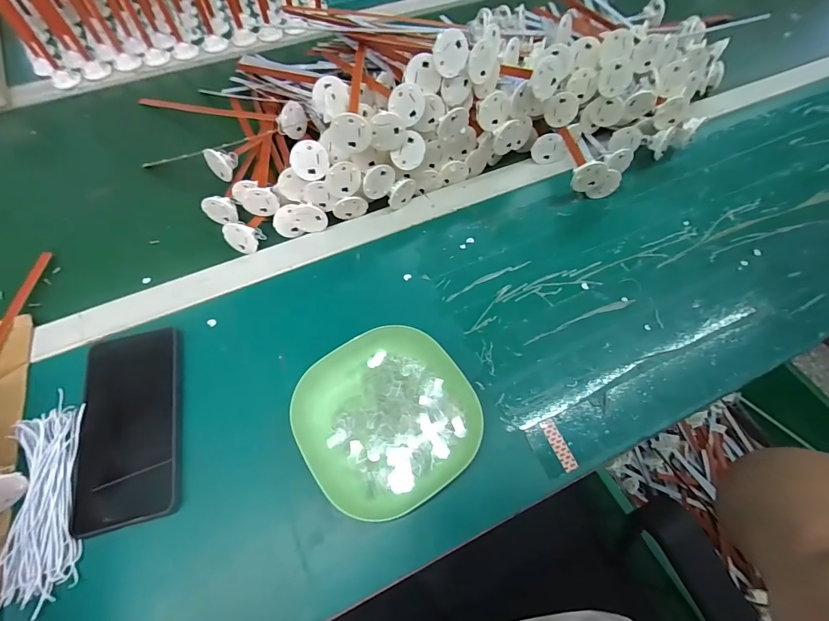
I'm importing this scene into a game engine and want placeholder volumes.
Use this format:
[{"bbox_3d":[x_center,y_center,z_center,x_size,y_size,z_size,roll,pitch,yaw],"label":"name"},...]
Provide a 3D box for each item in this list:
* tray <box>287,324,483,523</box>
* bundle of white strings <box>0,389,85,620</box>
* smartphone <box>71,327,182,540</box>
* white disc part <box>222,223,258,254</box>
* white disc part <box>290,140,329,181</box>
[{"bbox_3d":[-0.023,0.091,0.334,0.136,0.032,0.139,-35,68,-17],"label":"tray"},{"bbox_3d":[-0.293,0.146,0.309,0.051,0.013,0.150,-15,63,-8],"label":"bundle of white strings"},{"bbox_3d":[-0.245,0.096,0.333,0.077,0.008,0.160,-11,68,-10],"label":"smartphone"},{"bbox_3d":[-0.190,-0.078,0.422,0.034,0.032,0.008,5,37,1],"label":"white disc part"},{"bbox_3d":[-0.108,-0.155,0.402,0.038,0.038,0.004,-6,33,-15],"label":"white disc part"}]

